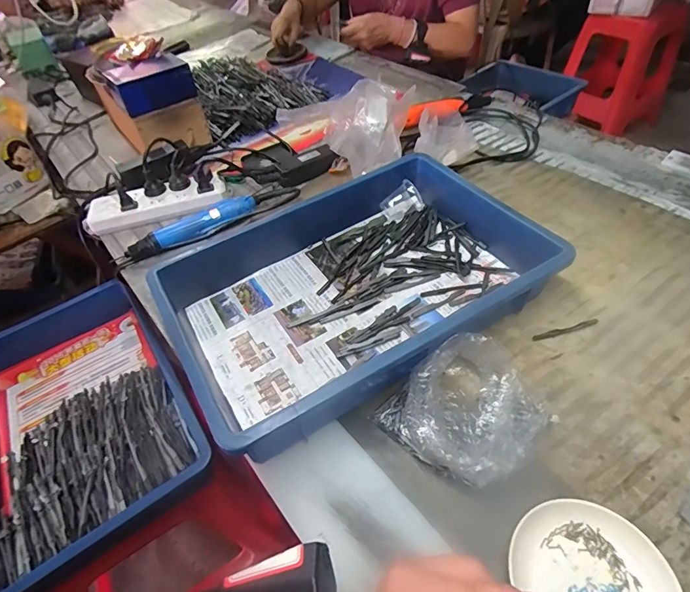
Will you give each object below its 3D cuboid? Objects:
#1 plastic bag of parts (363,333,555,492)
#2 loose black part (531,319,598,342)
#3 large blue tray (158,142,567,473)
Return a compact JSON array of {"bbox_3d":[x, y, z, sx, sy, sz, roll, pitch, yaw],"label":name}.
[{"bbox_3d":[0.123,0.110,0.415,0.142,0.047,0.129,-36,55,-22],"label":"plastic bag of parts"},{"bbox_3d":[0.263,0.040,0.492,0.083,0.004,0.009,-14,50,-5],"label":"loose black part"},{"bbox_3d":[0.017,-0.022,0.516,0.425,0.089,0.281,-28,53,-17],"label":"large blue tray"}]

